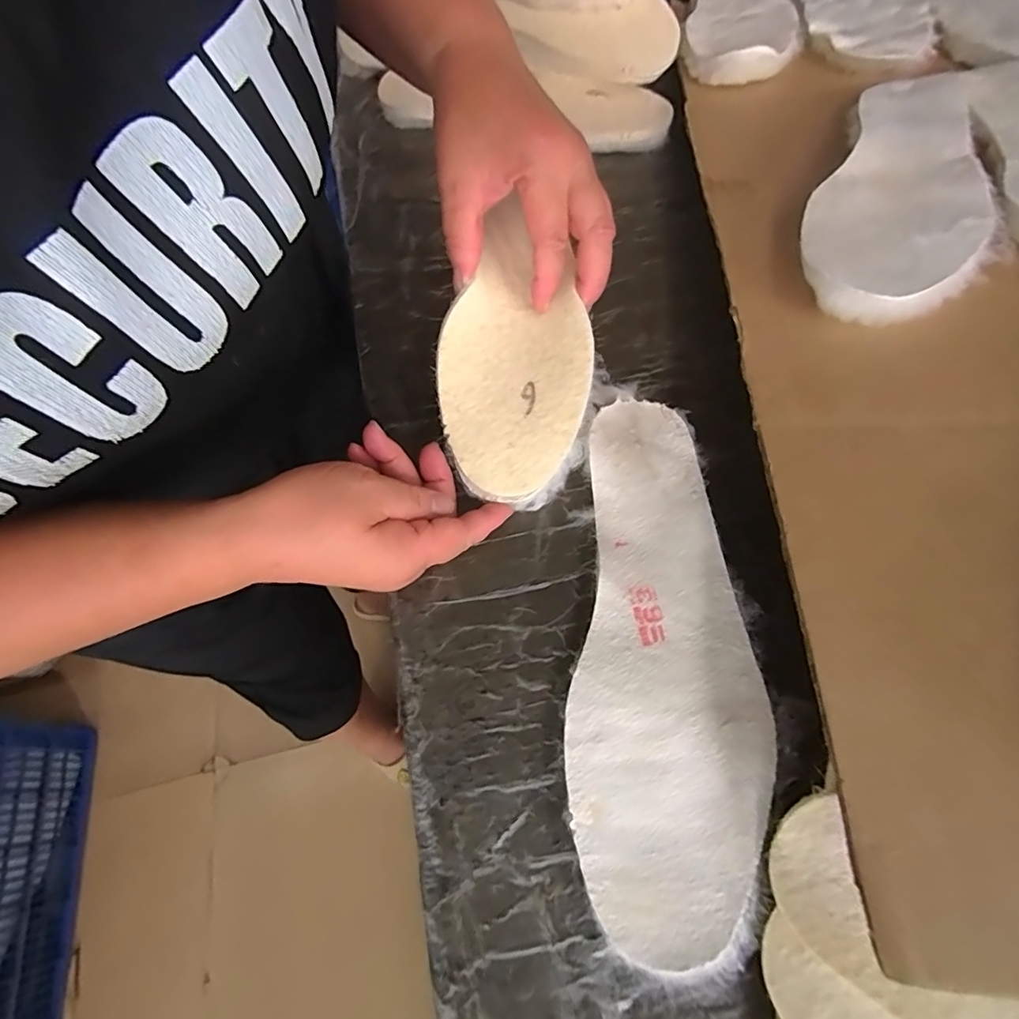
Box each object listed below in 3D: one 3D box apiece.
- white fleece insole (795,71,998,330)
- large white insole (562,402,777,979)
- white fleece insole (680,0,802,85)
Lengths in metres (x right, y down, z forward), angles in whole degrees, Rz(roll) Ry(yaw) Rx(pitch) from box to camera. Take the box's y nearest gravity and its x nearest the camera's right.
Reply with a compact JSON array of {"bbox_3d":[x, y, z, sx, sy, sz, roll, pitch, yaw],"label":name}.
[{"bbox_3d":[0.257,-0.216,0.326,0.096,0.012,0.269,25,68,15],"label":"white fleece insole"},{"bbox_3d":[0.080,0.060,0.263,0.091,0.006,0.267,5,64,6],"label":"large white insole"},{"bbox_3d":[0.215,-0.504,0.494,0.098,0.017,0.309,2,64,5],"label":"white fleece insole"}]

